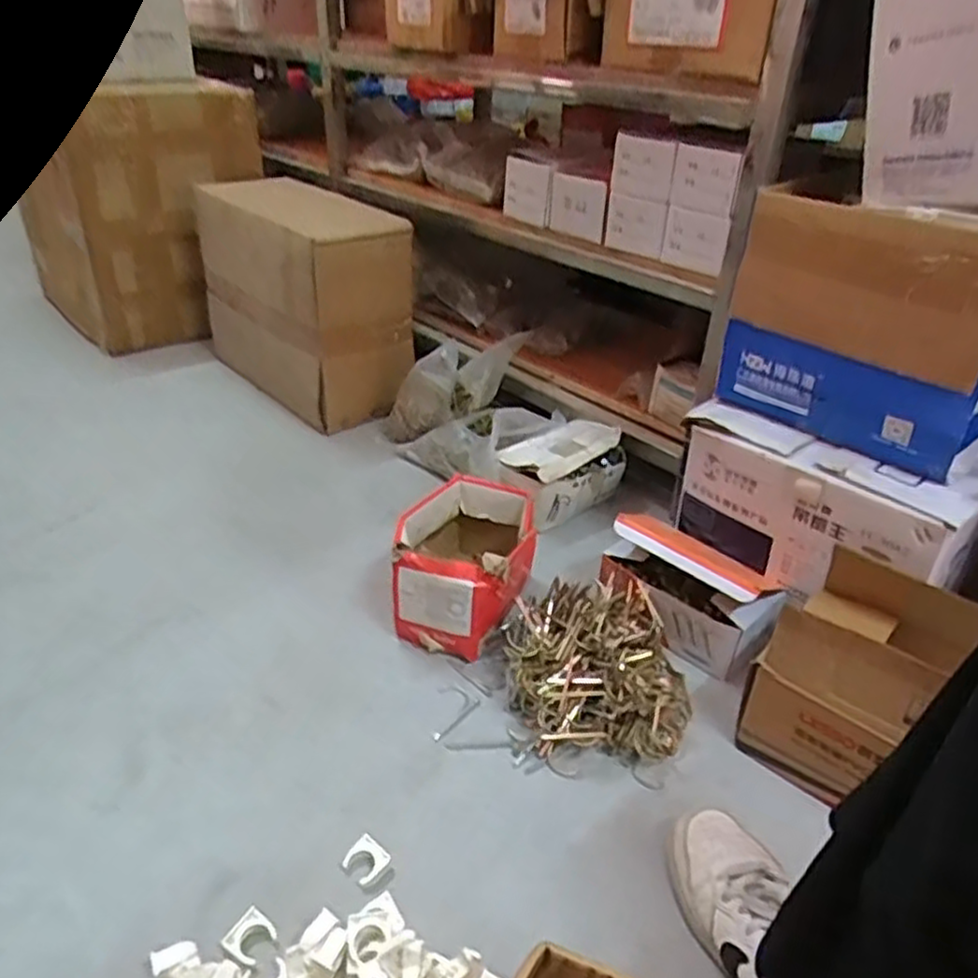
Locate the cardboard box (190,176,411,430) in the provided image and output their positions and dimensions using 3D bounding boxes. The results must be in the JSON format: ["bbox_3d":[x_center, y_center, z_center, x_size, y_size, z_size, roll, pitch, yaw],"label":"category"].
[{"bbox_3d":[-0.317,-0.325,1.281,0.201,0.343,0.385,-24,41,-36],"label":"cardboard box"}]

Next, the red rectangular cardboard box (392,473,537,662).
[{"bbox_3d":[-0.026,0.089,0.890,0.152,0.120,0.179,10,33,11],"label":"red rectangular cardboard box"}]

